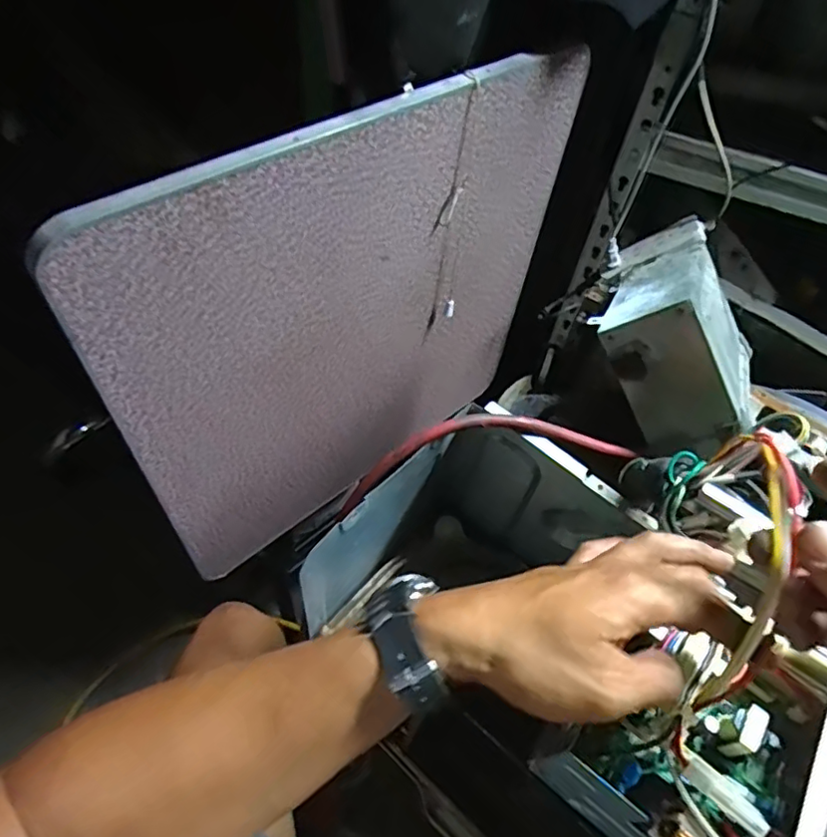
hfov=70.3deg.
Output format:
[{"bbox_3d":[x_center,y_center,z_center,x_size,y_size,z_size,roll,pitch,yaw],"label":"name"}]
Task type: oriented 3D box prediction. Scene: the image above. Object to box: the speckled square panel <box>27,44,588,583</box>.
[{"bbox_3d":[-0.052,-0.087,0.702,0.566,0.561,0.022,-36,64,-27],"label":"speckled square panel"}]

